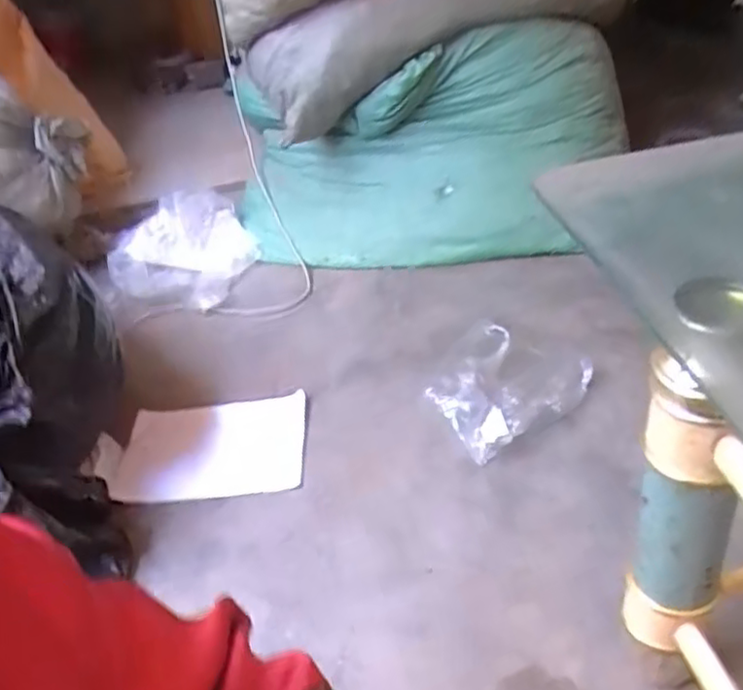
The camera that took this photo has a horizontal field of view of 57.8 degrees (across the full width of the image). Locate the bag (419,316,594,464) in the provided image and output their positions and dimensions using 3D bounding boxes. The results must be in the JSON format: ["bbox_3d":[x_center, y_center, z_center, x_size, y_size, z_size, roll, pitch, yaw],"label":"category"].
[{"bbox_3d":[0.213,0.042,1.053,0.278,0.074,0.199,-28,42,-25],"label":"bag"}]

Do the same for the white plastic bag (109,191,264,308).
[{"bbox_3d":[-0.419,-0.232,1.523,0.303,0.139,0.246,13,40,28],"label":"white plastic bag"}]

